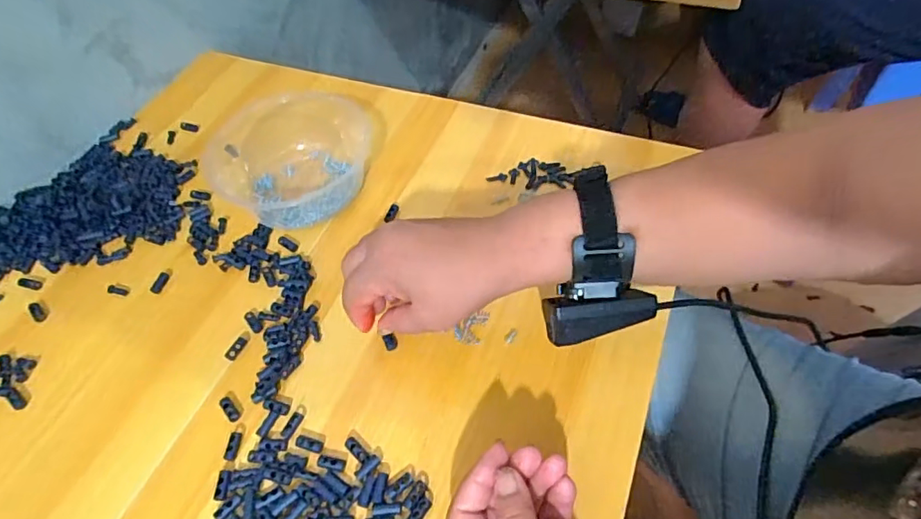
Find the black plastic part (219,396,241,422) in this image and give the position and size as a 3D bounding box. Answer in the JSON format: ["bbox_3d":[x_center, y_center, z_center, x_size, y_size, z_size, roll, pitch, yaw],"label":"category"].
[{"bbox_3d":[-0.162,0.105,0.375,0.009,0.004,0.021,-37,58,-21],"label":"black plastic part"}]

